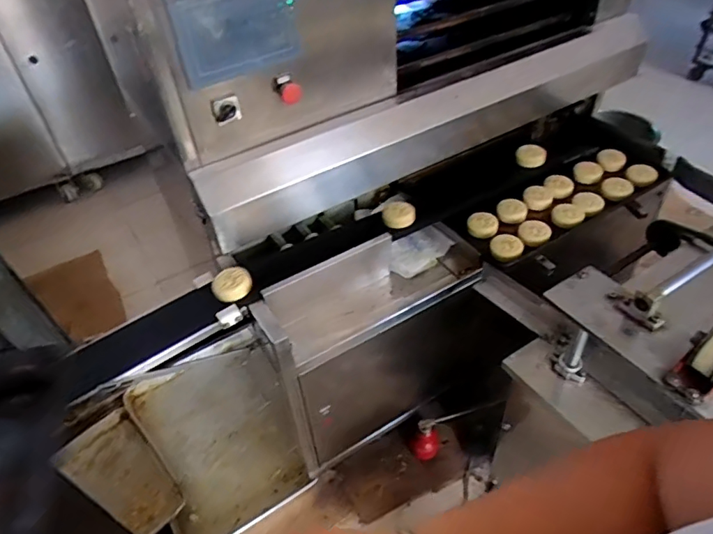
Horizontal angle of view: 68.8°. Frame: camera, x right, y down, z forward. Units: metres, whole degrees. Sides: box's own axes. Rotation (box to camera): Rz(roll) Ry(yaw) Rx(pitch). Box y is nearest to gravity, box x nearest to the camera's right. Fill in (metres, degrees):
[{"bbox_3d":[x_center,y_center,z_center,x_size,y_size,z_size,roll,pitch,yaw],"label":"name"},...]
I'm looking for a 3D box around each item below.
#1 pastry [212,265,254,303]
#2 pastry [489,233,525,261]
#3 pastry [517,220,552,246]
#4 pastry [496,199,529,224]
[{"bbox_3d":[-0.246,0.033,1.033,0.078,0.029,0.070,-21,49,-13],"label":"pastry"},{"bbox_3d":[0.341,-0.043,1.185,0.073,0.021,0.078,-3,48,3],"label":"pastry"},{"bbox_3d":[0.417,-0.080,1.217,0.076,0.021,0.061,17,93,-2],"label":"pastry"},{"bbox_3d":[0.386,-0.138,1.290,0.074,0.045,0.059,16,52,19],"label":"pastry"}]

